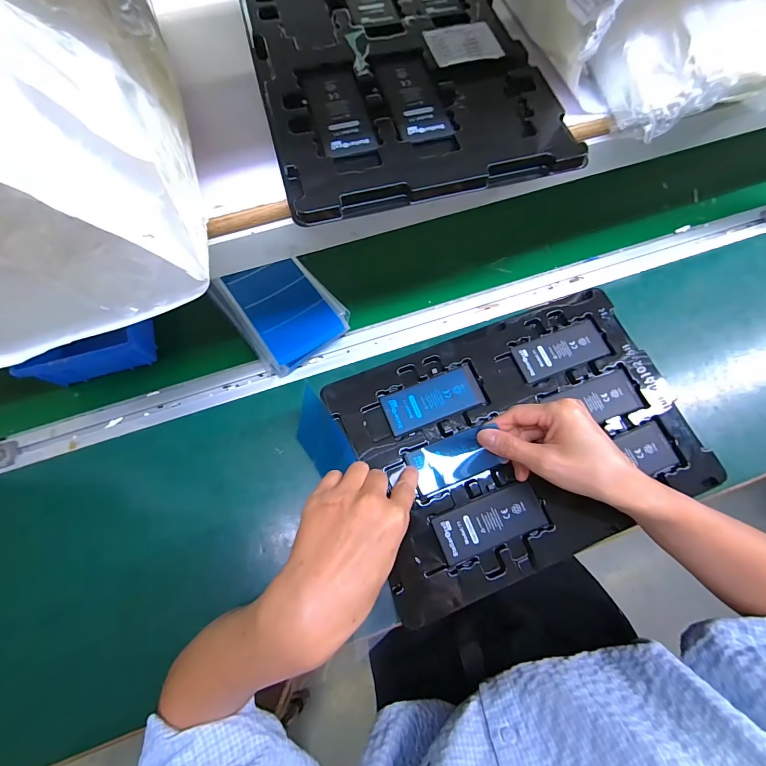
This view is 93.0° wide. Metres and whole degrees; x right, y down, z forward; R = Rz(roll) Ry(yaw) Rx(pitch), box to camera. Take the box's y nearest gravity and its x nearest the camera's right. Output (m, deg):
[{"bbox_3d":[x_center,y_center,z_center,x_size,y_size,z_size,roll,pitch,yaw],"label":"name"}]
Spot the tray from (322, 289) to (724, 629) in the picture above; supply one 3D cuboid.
[{"bbox_3d":[0.134,0.049,0.359,0.324,0.014,0.228,-21,72,-8],"label":"tray"}]

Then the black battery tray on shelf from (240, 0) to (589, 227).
[{"bbox_3d":[0.008,-0.290,0.324,0.235,0.014,0.319,-14,72,-6],"label":"black battery tray on shelf"}]

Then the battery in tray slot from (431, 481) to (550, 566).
[{"bbox_3d":[0.098,0.127,0.333,0.099,0.004,0.042,-19,72,-7],"label":"battery in tray slot"}]

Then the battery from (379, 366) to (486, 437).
[{"bbox_3d":[0.051,0.017,0.370,0.099,0.004,0.043,-20,72,-7],"label":"battery"}]

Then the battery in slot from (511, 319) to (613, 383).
[{"bbox_3d":[0.192,-0.036,0.391,0.099,0.004,0.045,-18,72,-7],"label":"battery in slot"}]

